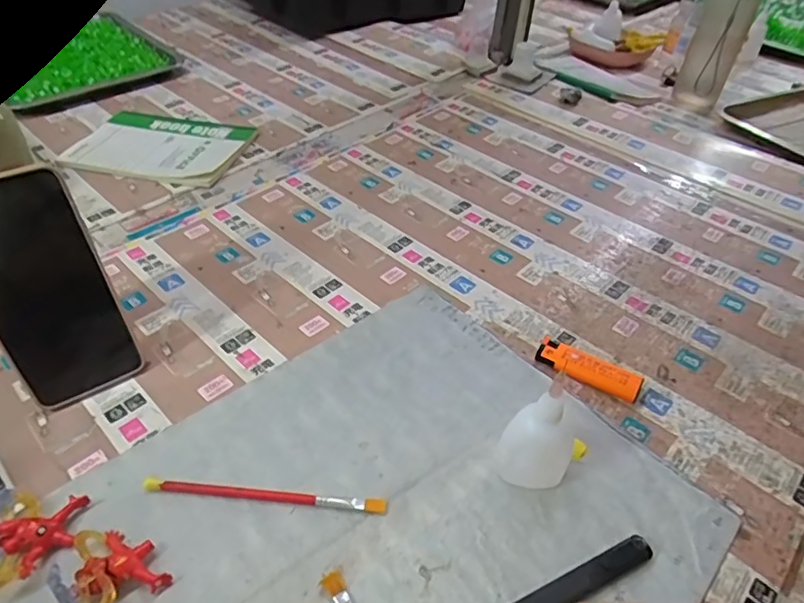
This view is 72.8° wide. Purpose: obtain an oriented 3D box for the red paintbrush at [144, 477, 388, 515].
[{"bbox_3d":[-0.087,0.124,0.349,0.153,0.005,0.009,5,43,3],"label":"red paintbrush"}]

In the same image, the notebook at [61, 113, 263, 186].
[{"bbox_3d":[-0.295,-0.197,0.681,0.196,0.012,0.149,10,44,8],"label":"notebook"}]

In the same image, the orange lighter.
[{"bbox_3d":[0.147,0.053,0.432,0.080,0.016,0.021,24,47,21],"label":"orange lighter"}]

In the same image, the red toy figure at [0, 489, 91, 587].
[{"bbox_3d":[-0.220,0.135,0.318,0.046,0.024,0.054,8,43,6],"label":"red toy figure"}]

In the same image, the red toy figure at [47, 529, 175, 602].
[{"bbox_3d":[-0.166,0.146,0.303,0.047,0.026,0.056,-32,53,-31],"label":"red toy figure"}]

